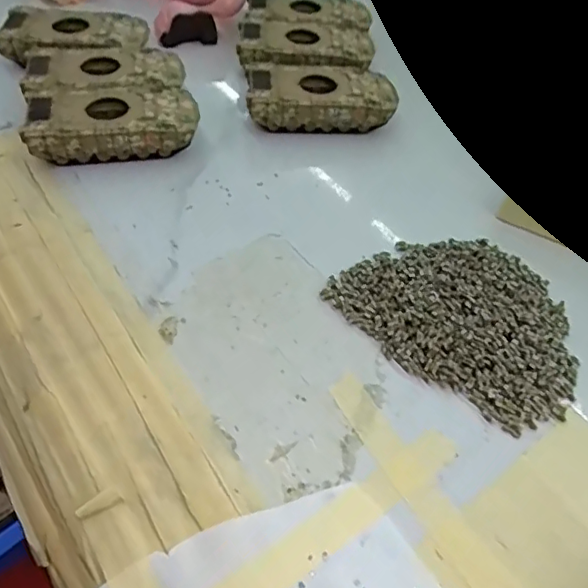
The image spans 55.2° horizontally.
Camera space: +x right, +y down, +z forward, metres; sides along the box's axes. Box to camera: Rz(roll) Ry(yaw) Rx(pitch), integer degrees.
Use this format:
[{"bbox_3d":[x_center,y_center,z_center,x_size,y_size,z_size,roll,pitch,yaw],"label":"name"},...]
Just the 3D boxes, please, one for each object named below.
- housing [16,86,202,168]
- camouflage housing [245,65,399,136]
[{"bbox_3d":[-0.106,-0.101,0.337,0.094,0.029,0.046,-8,51,-12],"label":"housing"},{"bbox_3d":[0.016,-0.127,0.372,0.092,0.028,0.047,-3,50,-7],"label":"camouflage housing"}]

